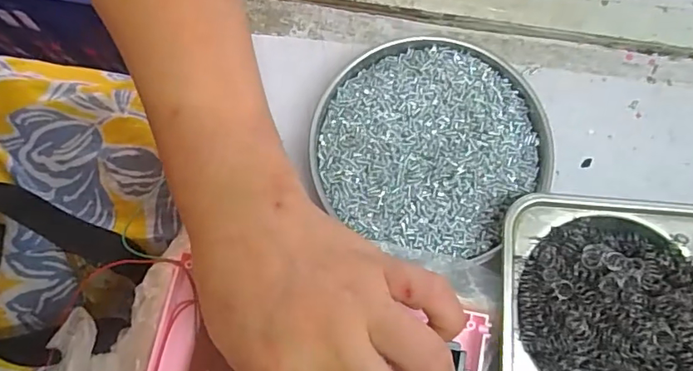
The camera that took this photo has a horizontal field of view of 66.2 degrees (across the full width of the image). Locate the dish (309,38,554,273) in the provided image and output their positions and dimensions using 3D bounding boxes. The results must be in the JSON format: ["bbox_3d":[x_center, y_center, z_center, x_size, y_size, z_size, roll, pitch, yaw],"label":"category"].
[{"bbox_3d":[0.048,-0.023,0.314,0.129,0.023,0.129,0,79,1],"label":"dish"}]

